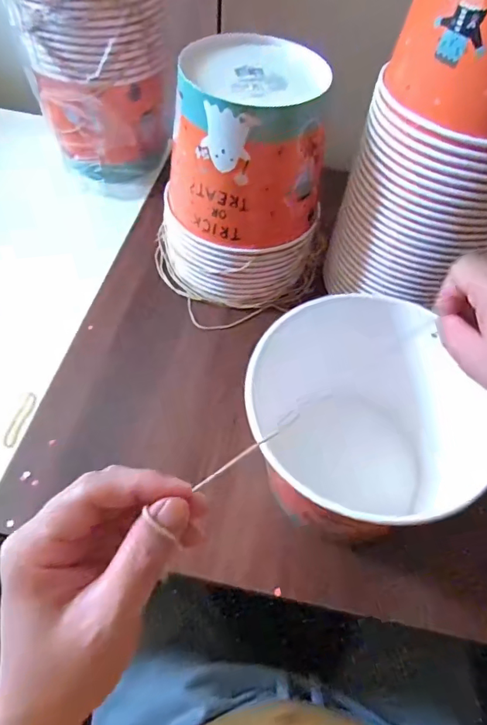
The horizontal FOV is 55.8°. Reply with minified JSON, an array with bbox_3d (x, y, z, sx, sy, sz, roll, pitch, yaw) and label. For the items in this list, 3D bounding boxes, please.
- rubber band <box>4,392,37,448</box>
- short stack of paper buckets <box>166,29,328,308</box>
[{"bbox_3d":[-0.201,0.050,0.413,0.010,0.004,0.053,12,56,4],"label":"rubber band"},{"bbox_3d":[0.000,-0.169,0.456,0.141,0.207,0.141,-29,63,-21],"label":"short stack of paper buckets"}]

